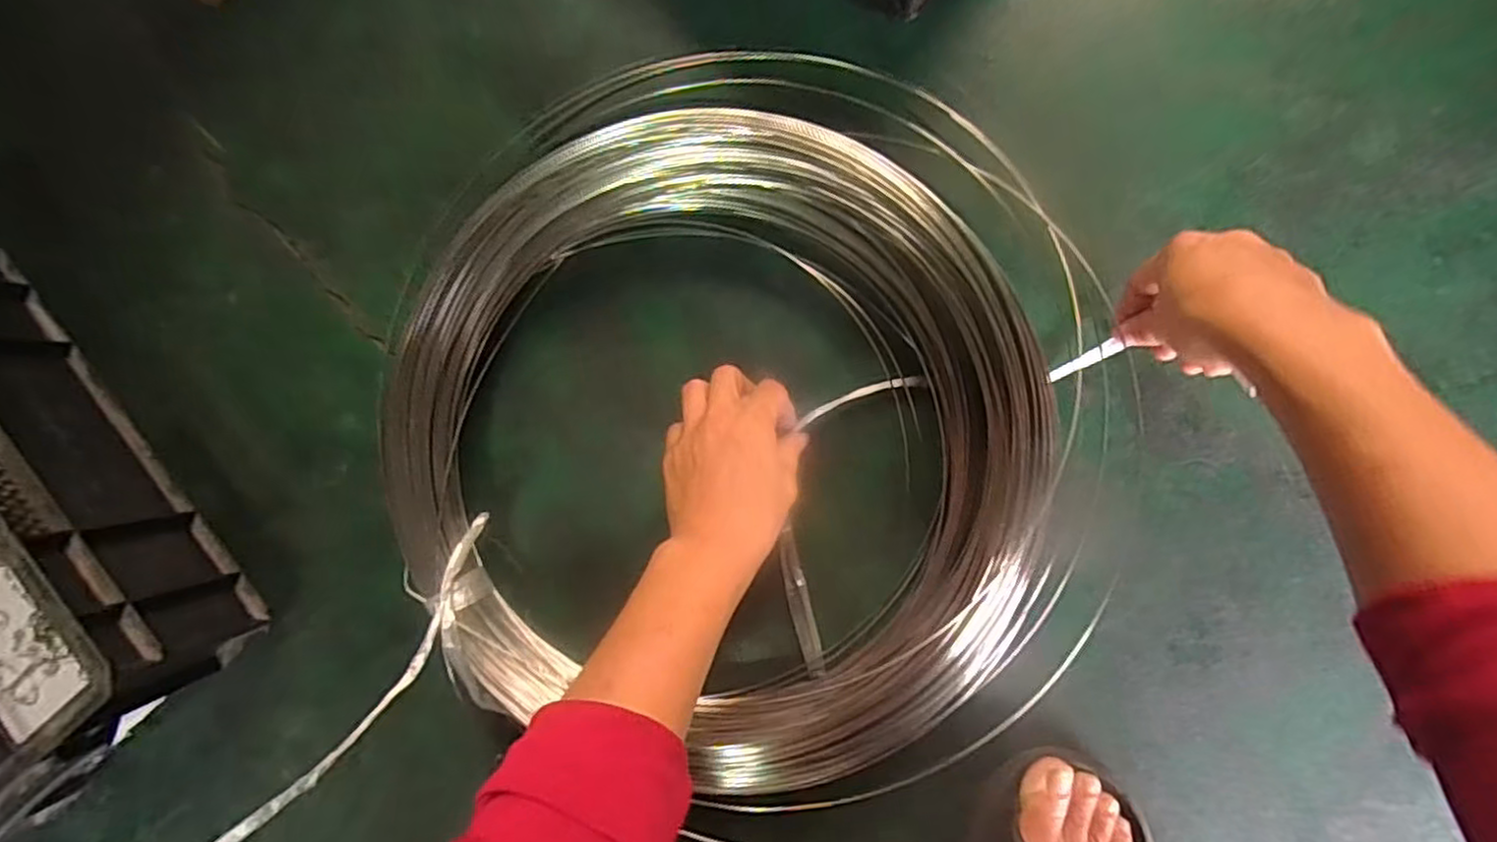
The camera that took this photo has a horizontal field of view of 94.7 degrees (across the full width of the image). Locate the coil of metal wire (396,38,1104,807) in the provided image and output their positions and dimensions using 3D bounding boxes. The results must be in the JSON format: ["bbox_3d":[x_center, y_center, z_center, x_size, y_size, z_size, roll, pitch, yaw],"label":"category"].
[{"bbox_3d":[0.001,0.005,0.410,0.412,0.072,0.395,0,91,5],"label":"coil of metal wire"}]

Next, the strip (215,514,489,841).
[{"bbox_3d":[-0.221,0.160,0.357,0.034,0.017,0.261,37,62,3],"label":"strip"}]

